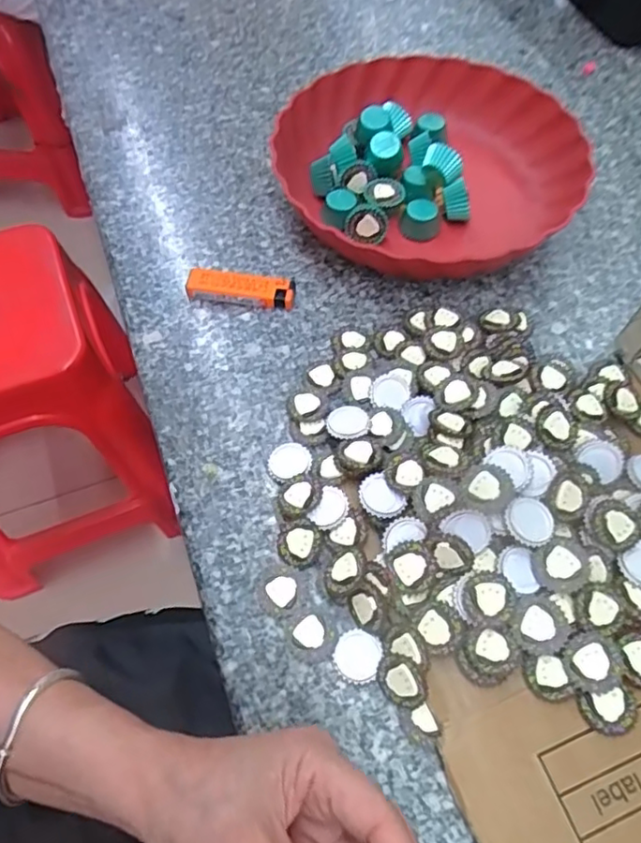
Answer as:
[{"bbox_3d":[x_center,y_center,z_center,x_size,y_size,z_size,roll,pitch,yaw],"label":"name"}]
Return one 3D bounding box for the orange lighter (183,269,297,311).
[{"bbox_3d":[-0.059,-0.099,0.452,0.080,0.014,0.021,6,60,4],"label":"orange lighter"}]

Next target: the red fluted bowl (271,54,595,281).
[{"bbox_3d":[0.087,-0.203,0.488,0.236,0.051,0.228,0,60,0],"label":"red fluted bowl"}]

